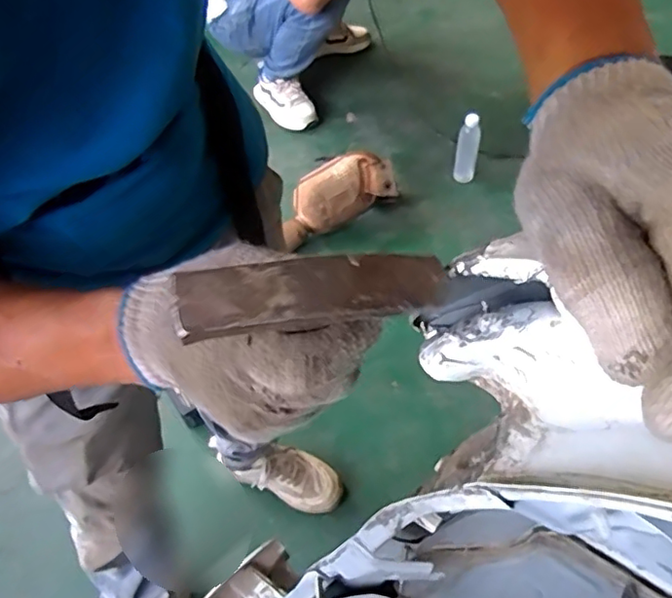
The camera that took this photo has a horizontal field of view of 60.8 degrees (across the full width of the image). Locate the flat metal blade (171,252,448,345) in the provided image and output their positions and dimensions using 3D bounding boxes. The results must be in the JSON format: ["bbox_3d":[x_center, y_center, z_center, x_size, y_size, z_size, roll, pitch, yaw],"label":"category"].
[{"bbox_3d":[-0.005,-0.003,0.199,0.094,0.007,0.023,-6,76,-15],"label":"flat metal blade"}]

